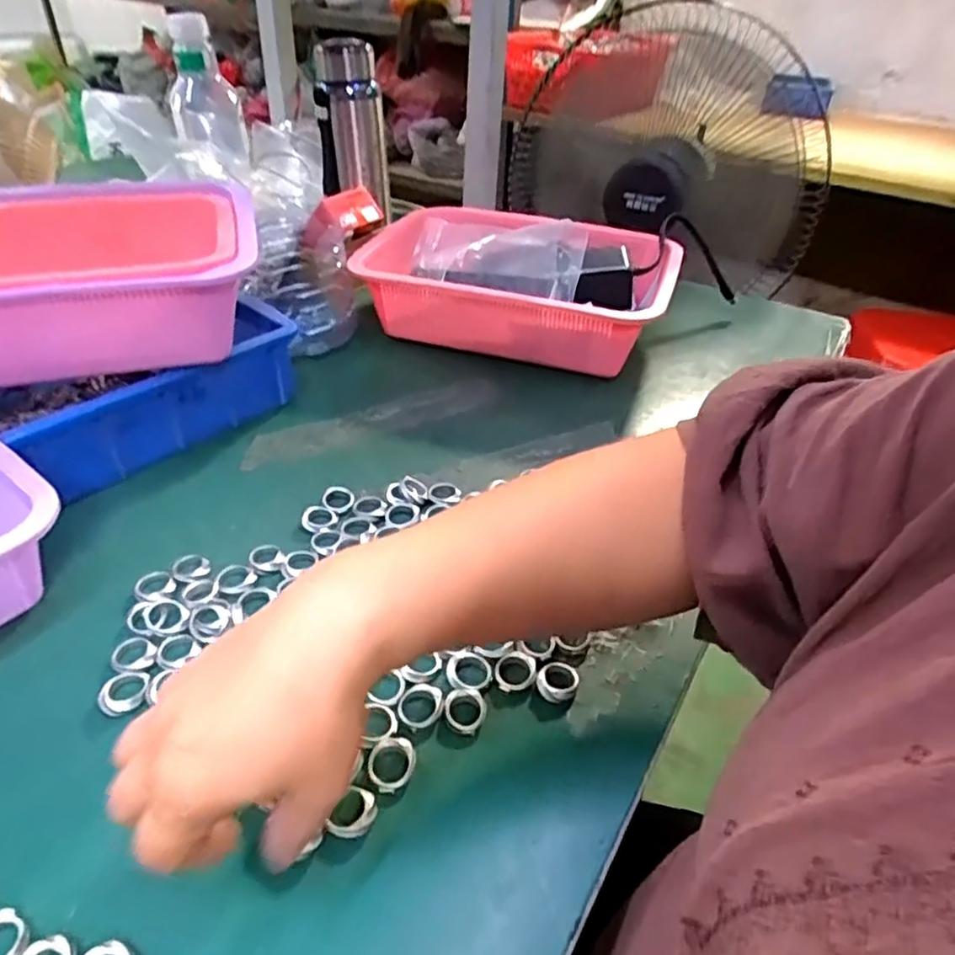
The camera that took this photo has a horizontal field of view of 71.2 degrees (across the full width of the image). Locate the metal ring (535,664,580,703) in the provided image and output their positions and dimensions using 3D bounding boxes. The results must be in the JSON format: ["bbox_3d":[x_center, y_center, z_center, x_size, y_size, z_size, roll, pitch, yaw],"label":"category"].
[{"bbox_3d":[0.044,0.112,0.363,0.022,0.008,0.023,2,37,-2],"label":"metal ring"}]

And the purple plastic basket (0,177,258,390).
[{"bbox_3d":[-0.320,-0.144,0.494,0.299,0.079,0.207,-8,39,-15],"label":"purple plastic basket"}]

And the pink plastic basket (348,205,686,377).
[{"bbox_3d":[0.042,-0.195,0.680,0.281,0.101,0.203,14,39,14],"label":"pink plastic basket"}]

